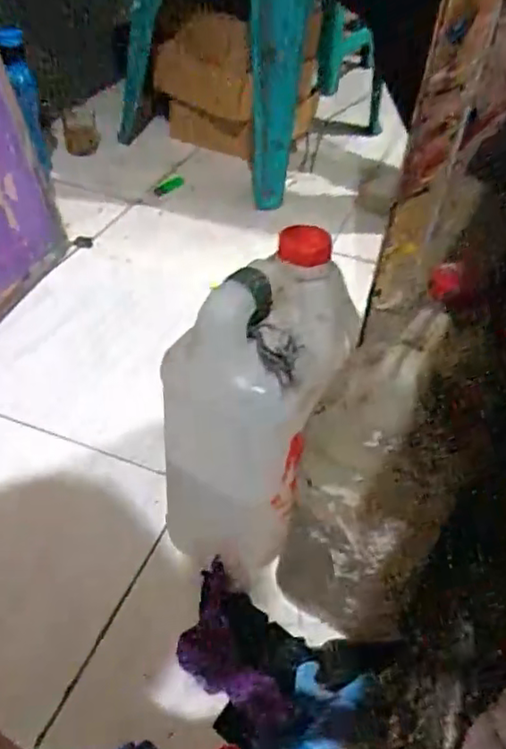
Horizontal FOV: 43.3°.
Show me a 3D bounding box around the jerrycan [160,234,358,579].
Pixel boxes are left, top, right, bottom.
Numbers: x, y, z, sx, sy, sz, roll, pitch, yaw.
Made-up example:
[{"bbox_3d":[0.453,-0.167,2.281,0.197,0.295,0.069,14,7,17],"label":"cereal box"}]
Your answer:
[{"bbox_3d":[0.002,0.028,0.580,0.122,0.282,0.145,20,43,16],"label":"jerrycan"}]

